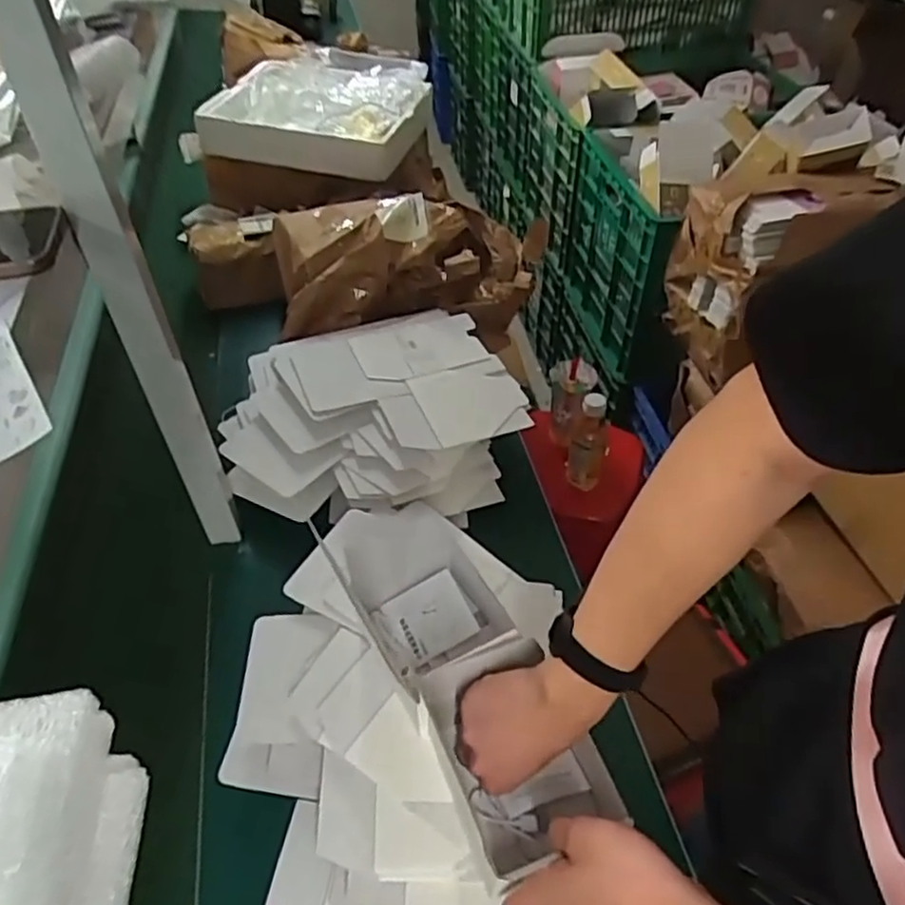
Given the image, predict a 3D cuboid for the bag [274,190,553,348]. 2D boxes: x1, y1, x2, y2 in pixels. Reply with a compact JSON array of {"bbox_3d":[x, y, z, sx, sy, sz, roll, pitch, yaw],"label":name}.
[{"bbox_3d":[-0.074,-0.317,1.135,0.418,0.175,0.257,-9,46,-8],"label":"bag"}]

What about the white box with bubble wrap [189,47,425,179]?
[{"bbox_3d":[-0.248,-0.700,1.387,0.414,0.122,0.371,9,46,9],"label":"white box with bubble wrap"}]

